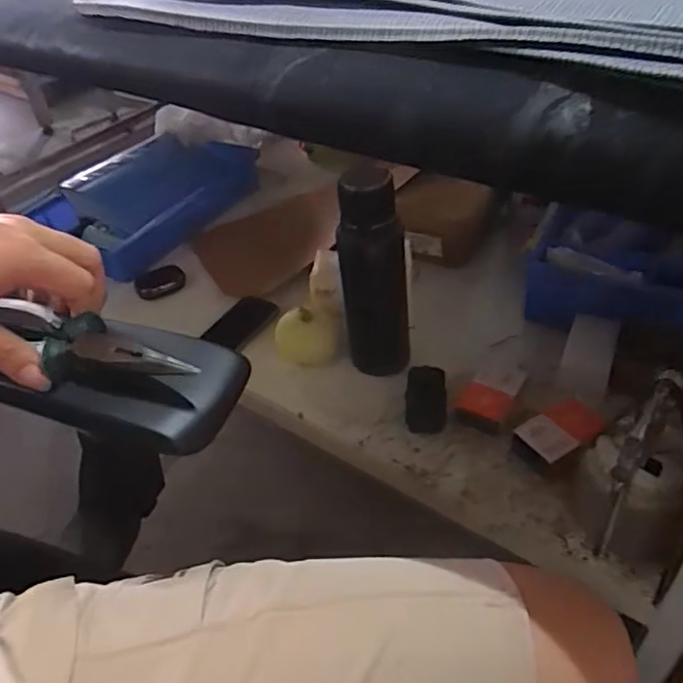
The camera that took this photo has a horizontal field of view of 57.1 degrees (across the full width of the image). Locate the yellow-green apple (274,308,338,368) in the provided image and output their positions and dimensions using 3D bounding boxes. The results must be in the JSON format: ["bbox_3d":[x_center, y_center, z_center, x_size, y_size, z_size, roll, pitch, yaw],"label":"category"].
[{"bbox_3d":[-0.051,-0.008,0.906,0.087,0.062,0.070,-17,42,-11],"label":"yellow-green apple"}]

